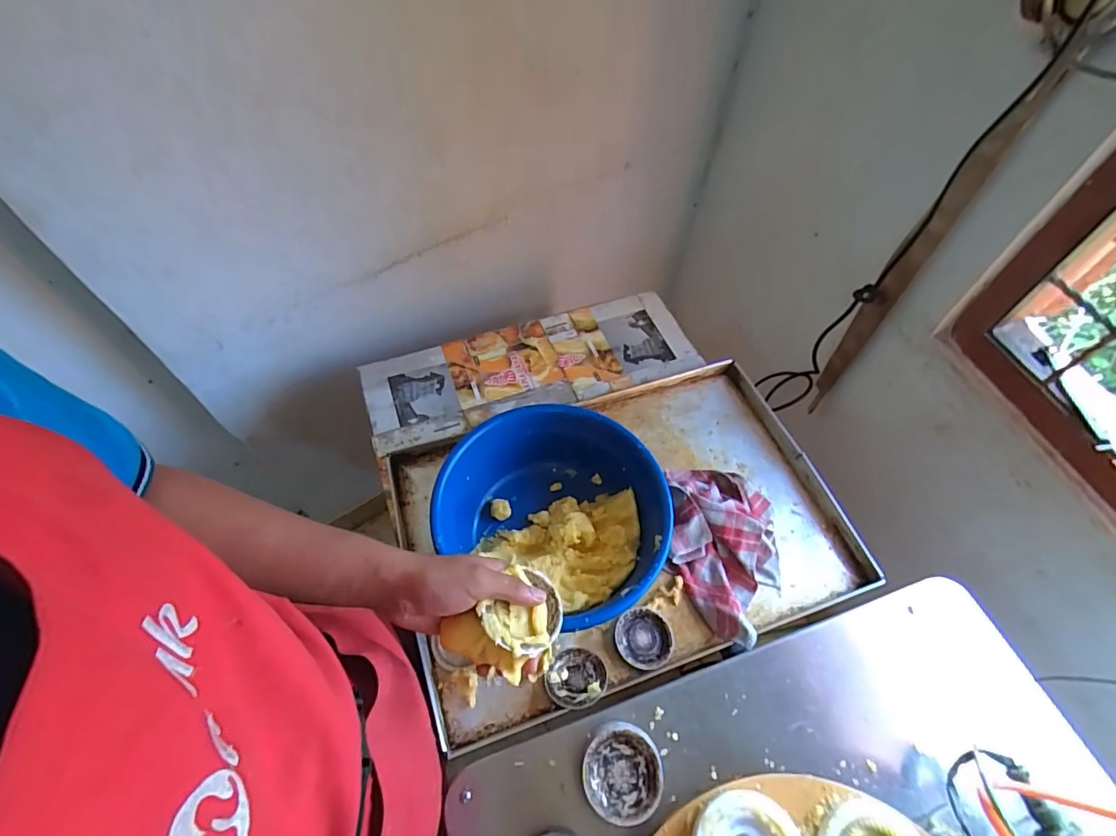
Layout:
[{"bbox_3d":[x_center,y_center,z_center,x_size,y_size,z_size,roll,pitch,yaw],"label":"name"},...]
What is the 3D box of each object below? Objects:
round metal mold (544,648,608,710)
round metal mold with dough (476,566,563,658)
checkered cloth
[{"bbox_3d":[0.023,0.322,0.632,0.075,0.033,0.068,-2,57,-3],"label":"round metal mold"},{"bbox_3d":[-0.030,0.173,0.457,0.068,0.027,0.074,41,55,-1],"label":"round metal mold with dough"},{"bbox_3d":[0.233,0.180,0.716,0.162,0.053,0.253,6,57,3],"label":"checkered cloth"}]

